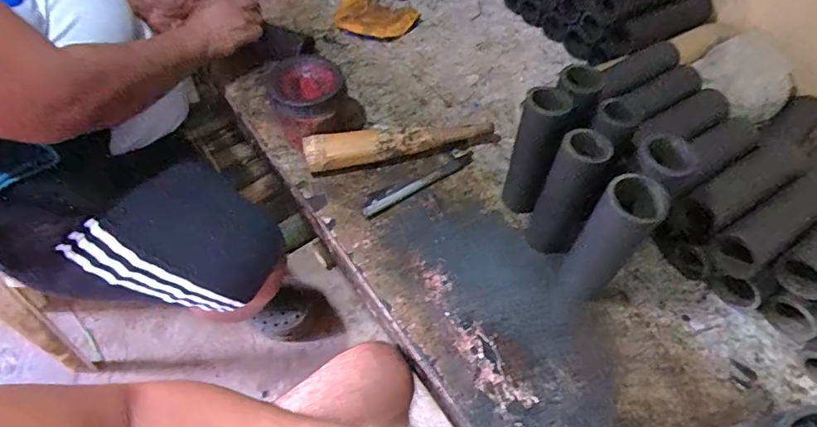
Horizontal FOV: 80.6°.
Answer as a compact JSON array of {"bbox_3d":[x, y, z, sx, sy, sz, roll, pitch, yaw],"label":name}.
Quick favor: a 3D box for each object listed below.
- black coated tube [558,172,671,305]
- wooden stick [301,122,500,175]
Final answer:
[{"bbox_3d":[0.221,0.033,0.538,0.058,0.181,0.062,40,61,23],"label":"black coated tube"},{"bbox_3d":[-0.005,-0.105,0.698,0.288,0.047,0.044,-10,55,-11],"label":"wooden stick"}]

